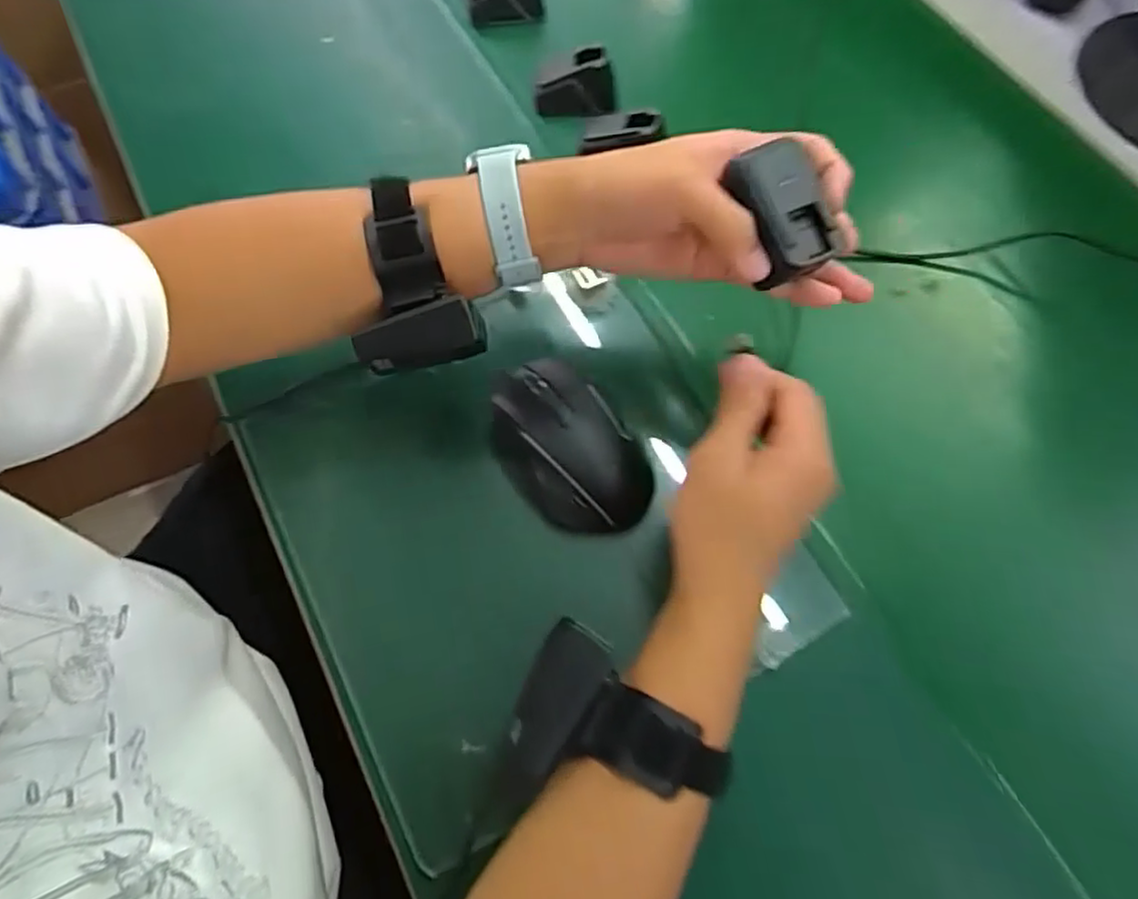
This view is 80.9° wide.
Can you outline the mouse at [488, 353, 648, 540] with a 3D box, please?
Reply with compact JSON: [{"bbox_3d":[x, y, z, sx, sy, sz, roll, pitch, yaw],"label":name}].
[{"bbox_3d":[-0.003,0.000,0.406,0.070,0.039,0.119,-34,71,-13],"label":"mouse"}]

